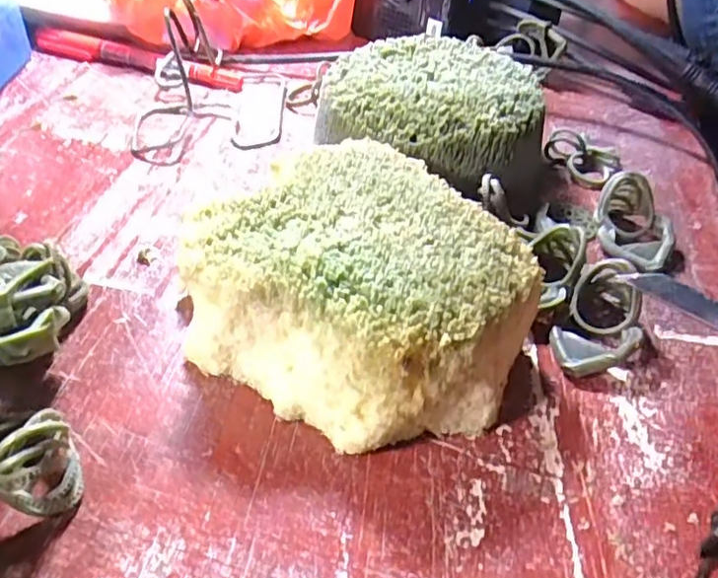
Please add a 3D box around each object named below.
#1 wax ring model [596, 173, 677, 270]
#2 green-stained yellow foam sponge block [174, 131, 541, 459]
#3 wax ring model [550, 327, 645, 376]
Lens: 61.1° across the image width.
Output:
[{"bbox_3d":[0.120,-0.031,0.261,0.033,0.027,0.035,24,47,19],"label":"wax ring model"},{"bbox_3d":[0.005,-0.001,0.211,0.110,0.043,0.103,24,47,20],"label":"green-stained yellow foam sponge block"},{"bbox_3d":[0.083,0.022,0.213,0.028,0.013,0.017,11,44,7],"label":"wax ring model"}]

